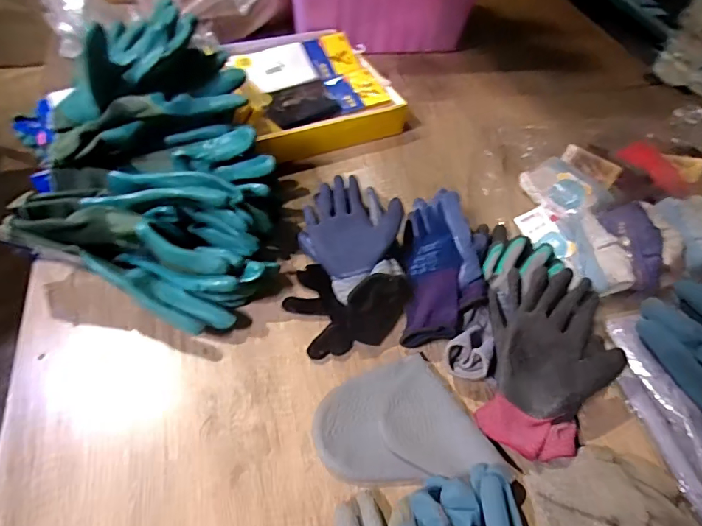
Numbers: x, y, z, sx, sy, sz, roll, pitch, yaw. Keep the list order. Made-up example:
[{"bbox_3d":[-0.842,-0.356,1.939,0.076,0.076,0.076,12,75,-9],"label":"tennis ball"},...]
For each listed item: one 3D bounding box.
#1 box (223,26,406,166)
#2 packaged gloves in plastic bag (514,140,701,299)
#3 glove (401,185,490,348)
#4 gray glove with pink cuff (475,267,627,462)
[{"bbox_3d":[-0.072,-0.298,0.781,0.266,0.062,0.304,-14,56,-16],"label":"box"},{"bbox_3d":[0.448,-0.088,0.669,0.417,0.059,0.295,-3,53,-8],"label":"packaged gloves in plastic bag"},{"bbox_3d":[0.118,-0.008,0.578,0.099,0.065,0.237,8,53,1],"label":"glove"},{"bbox_3d":[0.213,0.102,0.496,0.131,0.034,0.203,12,53,3],"label":"gray glove with pink cuff"}]

